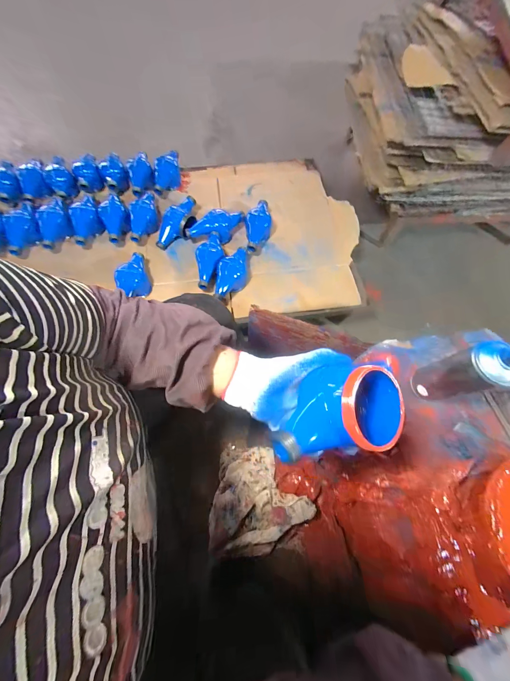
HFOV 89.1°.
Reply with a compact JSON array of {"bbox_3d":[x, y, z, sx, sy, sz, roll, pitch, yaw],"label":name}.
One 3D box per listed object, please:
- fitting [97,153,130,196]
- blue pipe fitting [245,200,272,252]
[{"bbox_3d":[-0.489,-0.577,0.906,0.085,0.078,0.127,-27,70,-13],"label":"fitting"},{"bbox_3d":[0.011,-0.359,0.826,0.081,0.084,0.179,5,67,0],"label":"blue pipe fitting"}]

